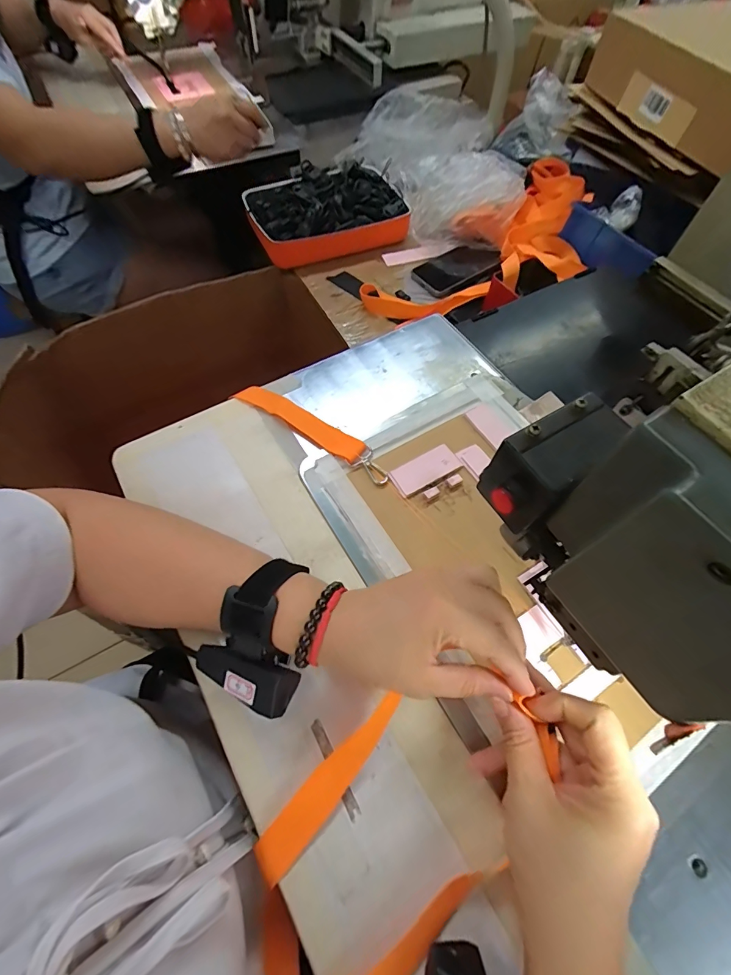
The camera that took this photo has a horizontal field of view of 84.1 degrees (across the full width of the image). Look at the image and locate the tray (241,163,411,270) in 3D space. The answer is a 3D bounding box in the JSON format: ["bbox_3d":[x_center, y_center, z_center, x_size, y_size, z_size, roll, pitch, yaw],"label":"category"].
[{"bbox_3d":[-0.074,-0.490,0.713,0.264,0.063,0.195,-21,64,-13],"label":"tray"}]

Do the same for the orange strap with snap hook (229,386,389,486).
[{"bbox_3d":[-0.054,-0.063,0.421,0.193,0.007,0.032,32,65,14],"label":"orange strap with snap hook"}]

